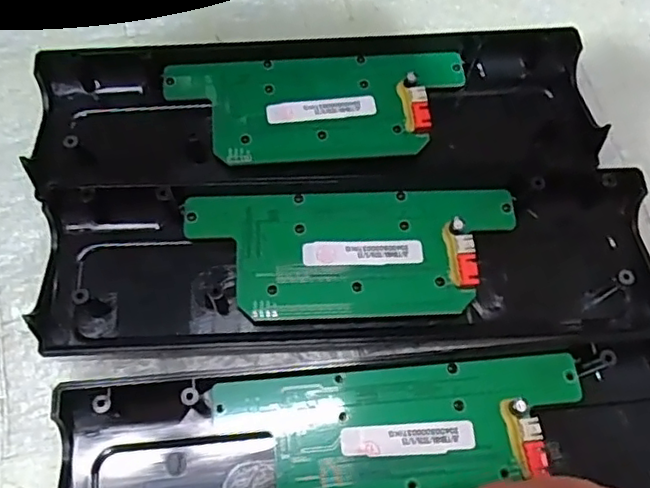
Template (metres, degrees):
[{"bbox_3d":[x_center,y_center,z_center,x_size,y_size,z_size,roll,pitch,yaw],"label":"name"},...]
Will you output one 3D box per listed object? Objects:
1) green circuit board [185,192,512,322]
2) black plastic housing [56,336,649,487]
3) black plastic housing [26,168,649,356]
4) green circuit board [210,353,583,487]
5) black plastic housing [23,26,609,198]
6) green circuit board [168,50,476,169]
[{"bbox_3d":[0.012,0.003,0.251,0.134,0.012,0.054,-2,67,-3],"label":"green circuit board"},{"bbox_3d":[0.030,0.076,0.224,0.245,0.017,0.068,-4,68,-4],"label":"black plastic housing"},{"bbox_3d":[0.012,0.003,0.253,0.247,0.015,0.070,-2,67,-3],"label":"black plastic housing"},{"bbox_3d":[0.030,0.072,0.224,0.134,0.013,0.053,-5,68,-4],"label":"green circuit board"},{"bbox_3d":[-0.002,-0.066,0.277,0.246,0.019,0.084,-5,68,-4],"label":"black plastic housing"},{"bbox_3d":[-0.003,-0.063,0.276,0.133,0.011,0.054,-5,68,-4],"label":"green circuit board"}]

